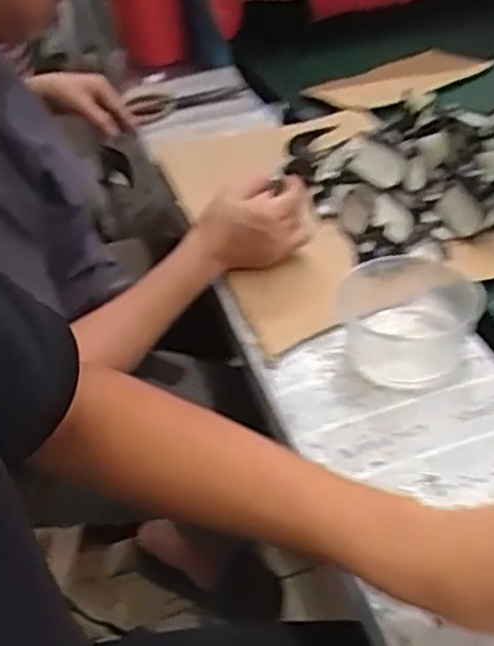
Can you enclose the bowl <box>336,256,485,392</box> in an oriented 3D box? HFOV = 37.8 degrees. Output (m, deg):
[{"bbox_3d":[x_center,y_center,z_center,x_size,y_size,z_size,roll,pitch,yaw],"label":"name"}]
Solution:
[{"bbox_3d":[0.146,-0.002,0.627,0.127,0.057,0.119,-4,38,3],"label":"bowl"}]

